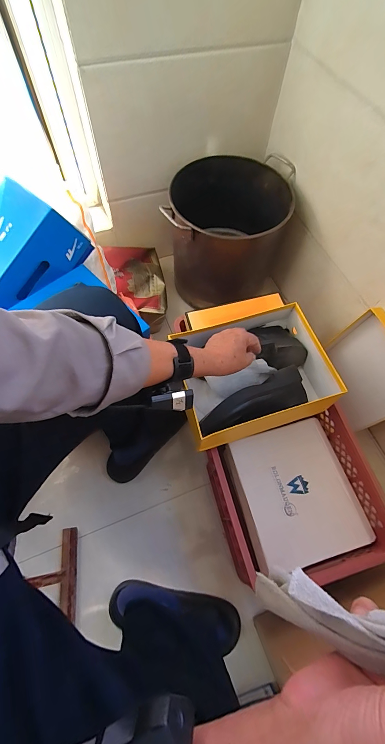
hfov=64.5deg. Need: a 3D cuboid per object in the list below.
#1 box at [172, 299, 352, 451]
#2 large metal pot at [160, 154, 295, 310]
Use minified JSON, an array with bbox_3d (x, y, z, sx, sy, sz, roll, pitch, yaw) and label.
[{"bbox_3d":[0.132,-0.001,0.644,0.315,0.100,0.229,-15,66,-10],"label":"box"},{"bbox_3d":[0.096,-0.411,0.923,0.308,0.282,0.302,1,64,-2],"label":"large metal pot"}]

